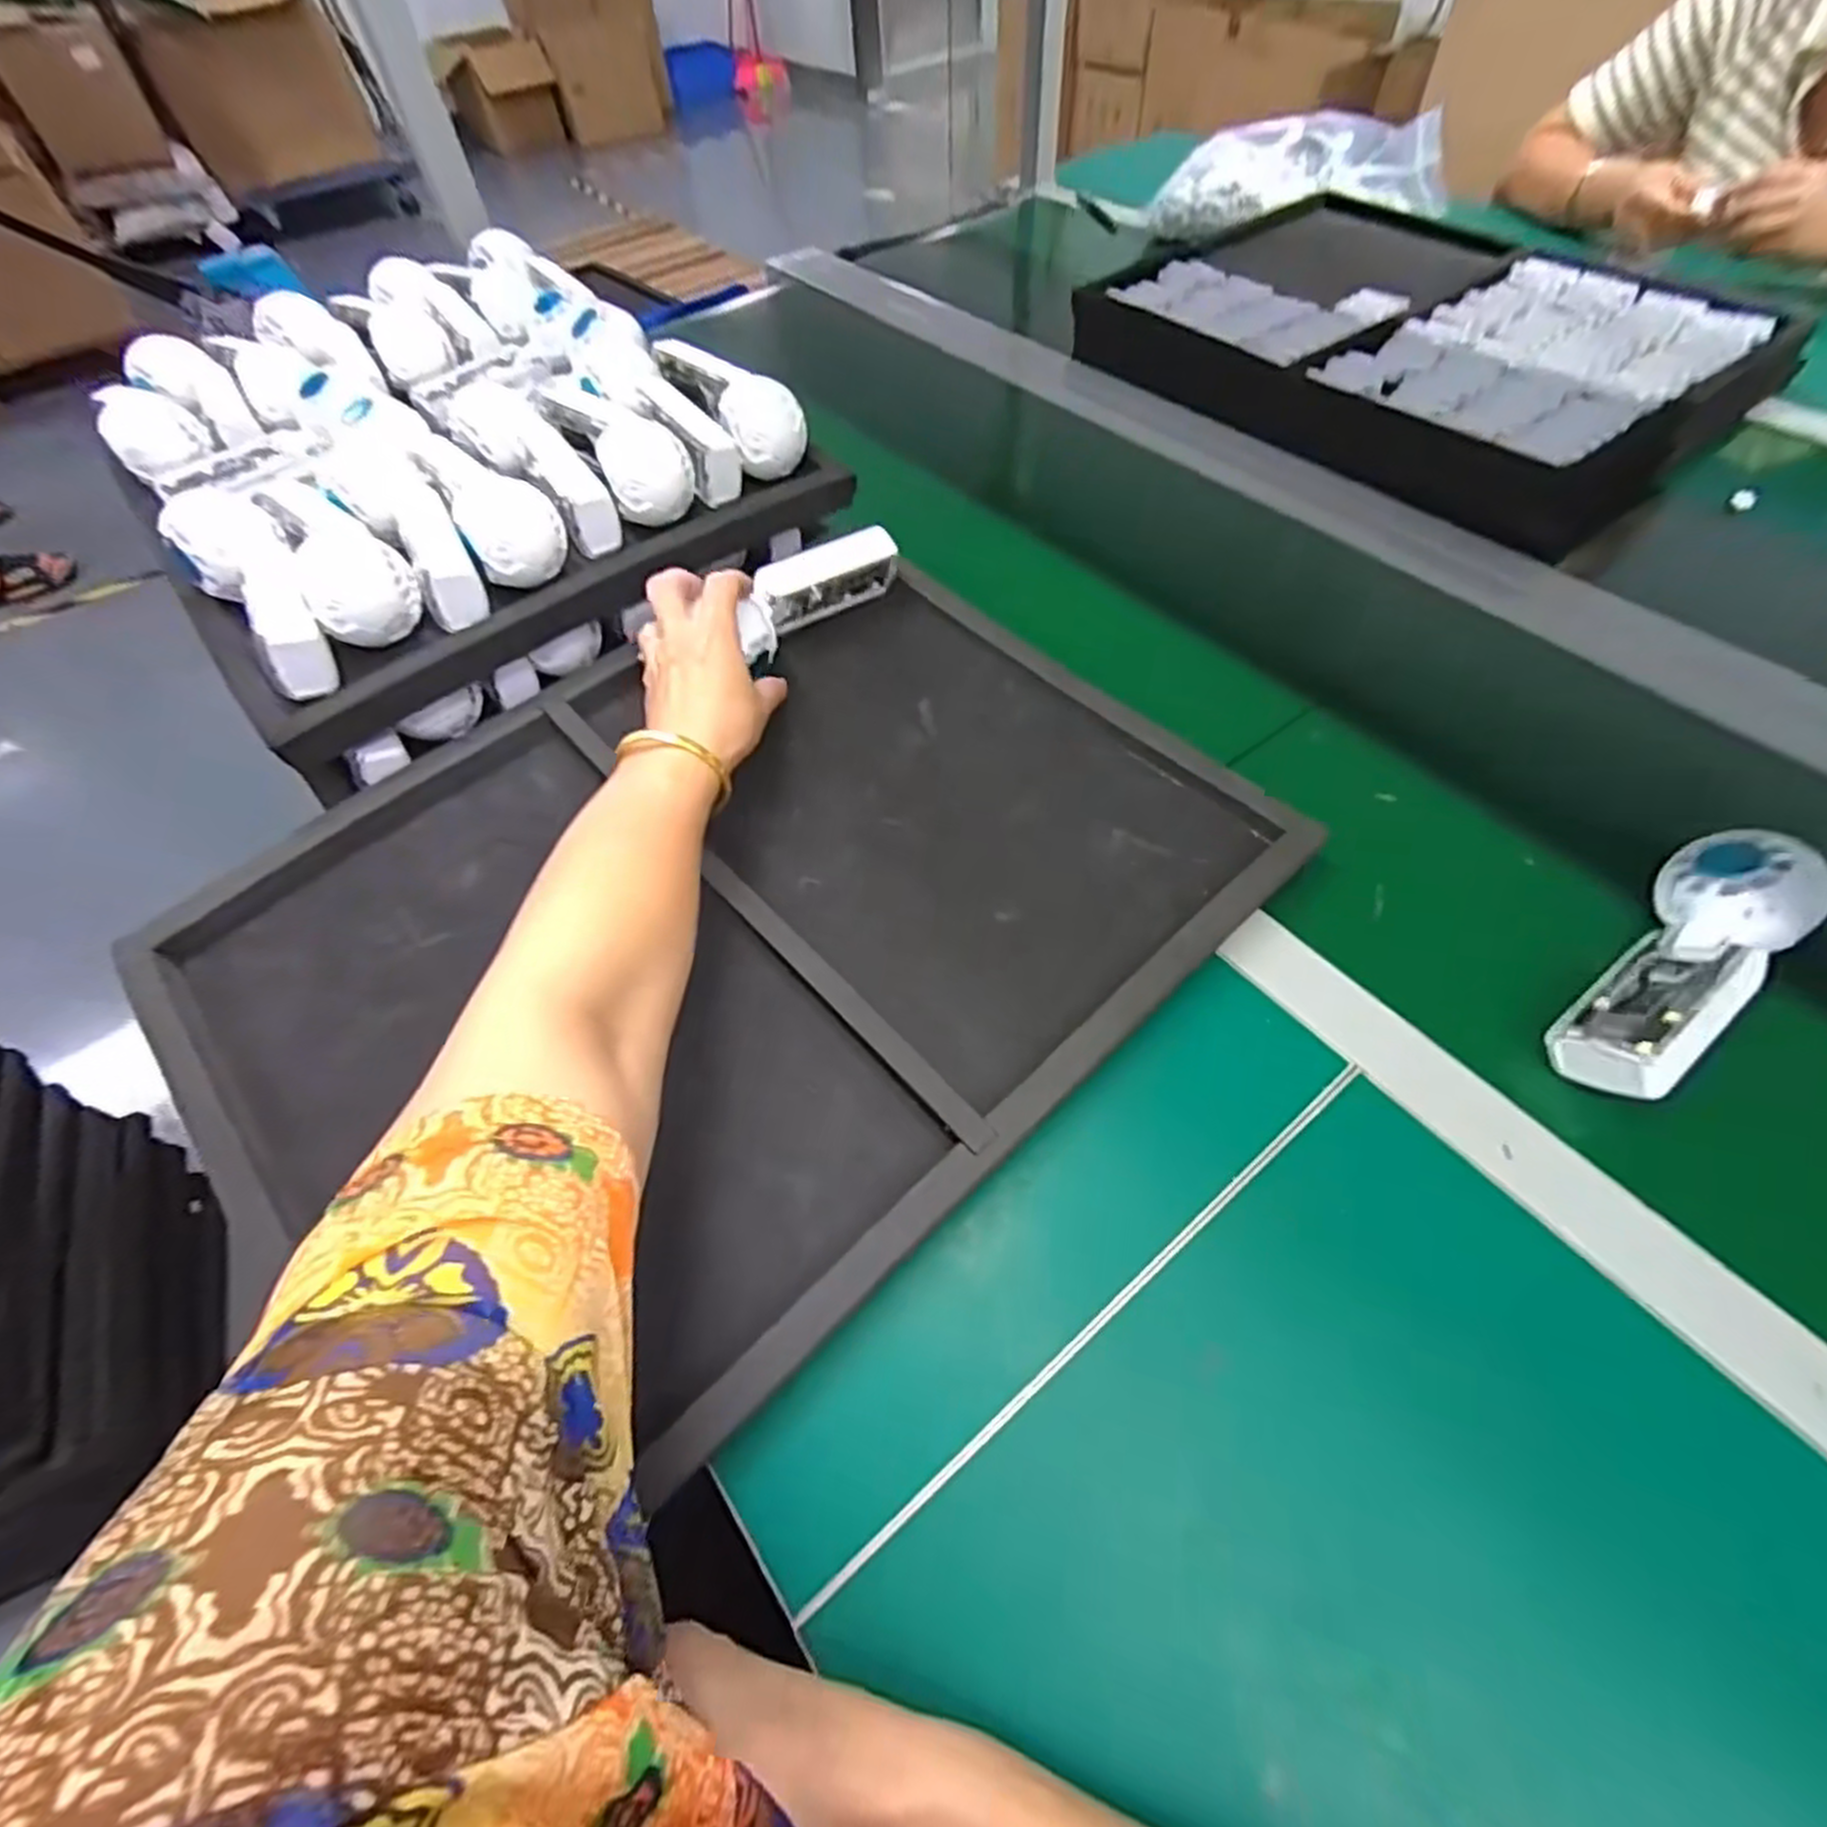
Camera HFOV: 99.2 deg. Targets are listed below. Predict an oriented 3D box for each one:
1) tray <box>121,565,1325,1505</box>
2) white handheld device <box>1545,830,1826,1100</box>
[{"bbox_3d":[-0.100,-0.008,0.443,0.542,0.024,0.406,-38,66,-19],"label":"tray"},{"bbox_3d":[0.389,0.026,0.391,0.165,0.038,0.058,-49,29,-12],"label":"white handheld device"}]

